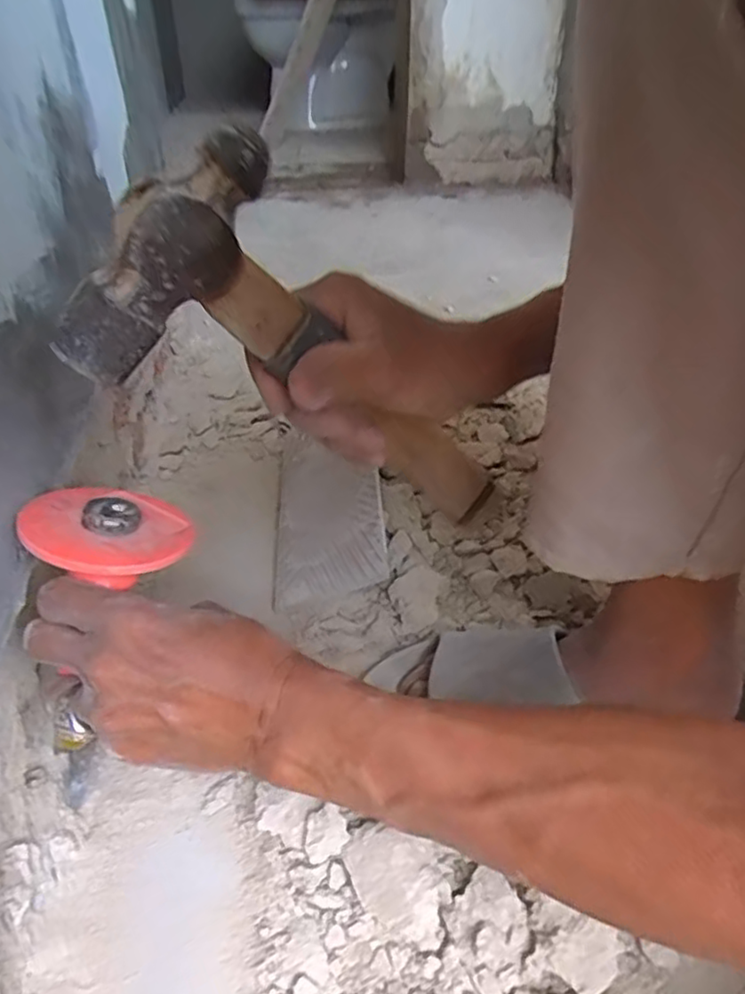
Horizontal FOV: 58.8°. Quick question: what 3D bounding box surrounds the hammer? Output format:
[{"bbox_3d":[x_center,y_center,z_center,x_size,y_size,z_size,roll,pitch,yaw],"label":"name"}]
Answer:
[{"bbox_3d":[-0.016,-0.046,0.341,0.027,0.278,0.102,37,92,38],"label":"hammer"}]

